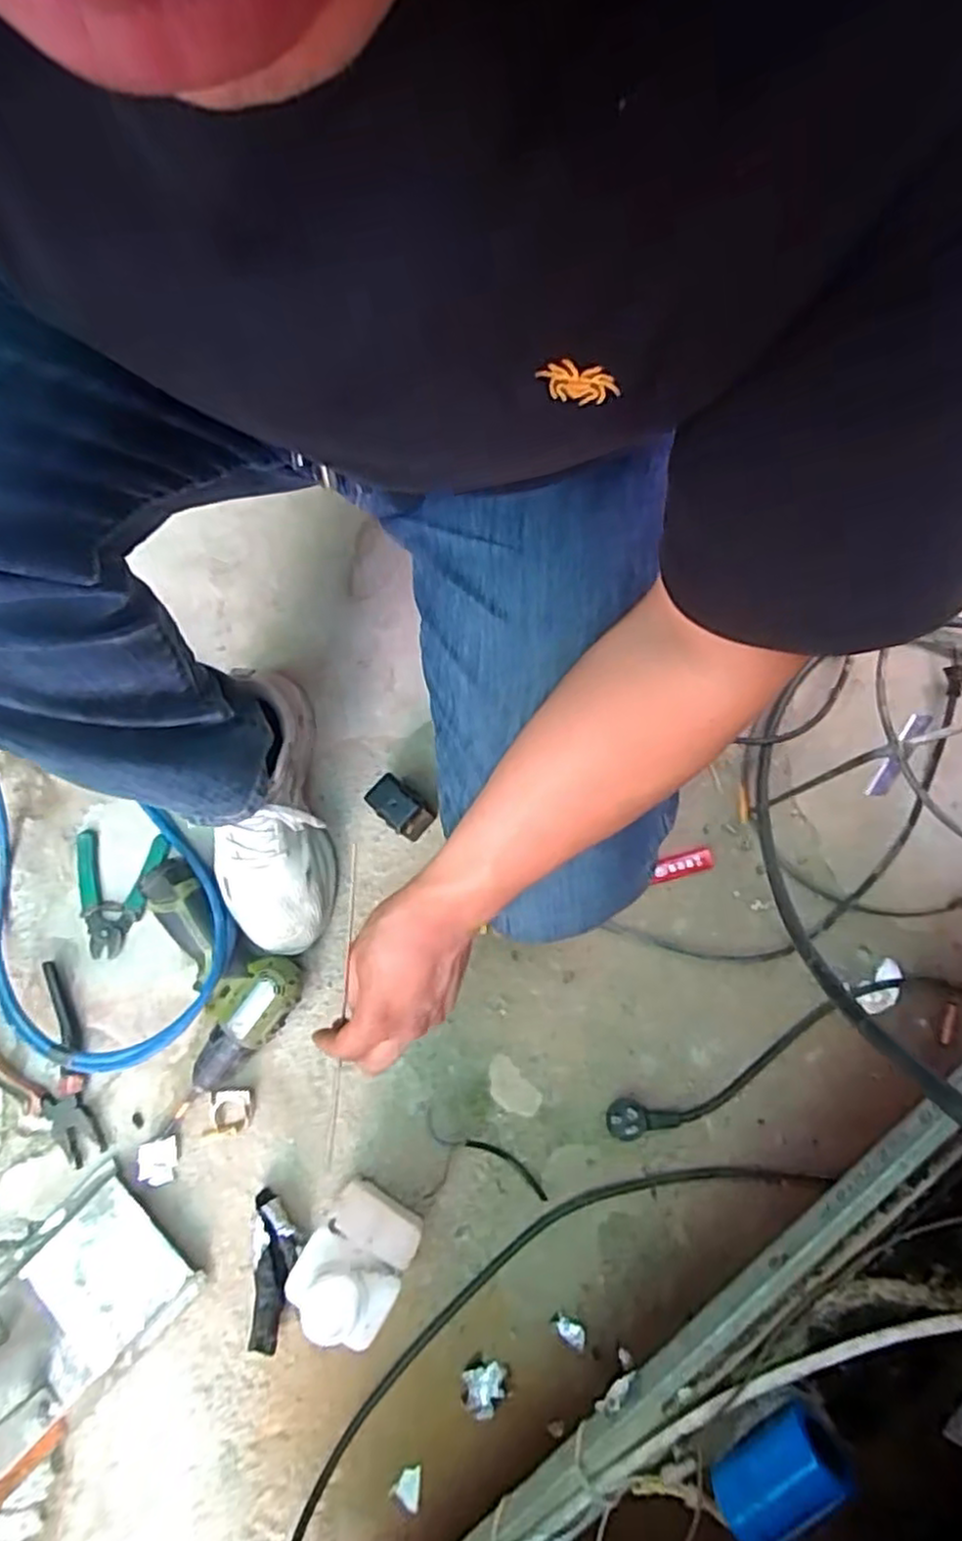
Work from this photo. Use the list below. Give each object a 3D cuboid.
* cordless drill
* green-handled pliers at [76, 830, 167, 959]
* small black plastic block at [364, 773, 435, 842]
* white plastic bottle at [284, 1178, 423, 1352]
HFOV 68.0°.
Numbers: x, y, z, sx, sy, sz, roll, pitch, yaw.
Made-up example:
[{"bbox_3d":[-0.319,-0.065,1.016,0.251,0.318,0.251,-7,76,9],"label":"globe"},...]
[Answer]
[{"bbox_3d":[-0.291,0.212,0.683,0.192,0.051,0.189,42,82,9],"label":"cordless drill"},{"bbox_3d":[-0.377,0.126,0.733,0.092,0.025,0.126,-1,78,1],"label":"green-handled pliers"},{"bbox_3d":[-0.082,0.038,0.722,0.060,0.054,0.044,41,83,12],"label":"small black plastic block"},{"bbox_3d":[-0.101,0.401,0.592,0.079,0.149,0.067,34,83,12],"label":"white plastic bottle"}]

